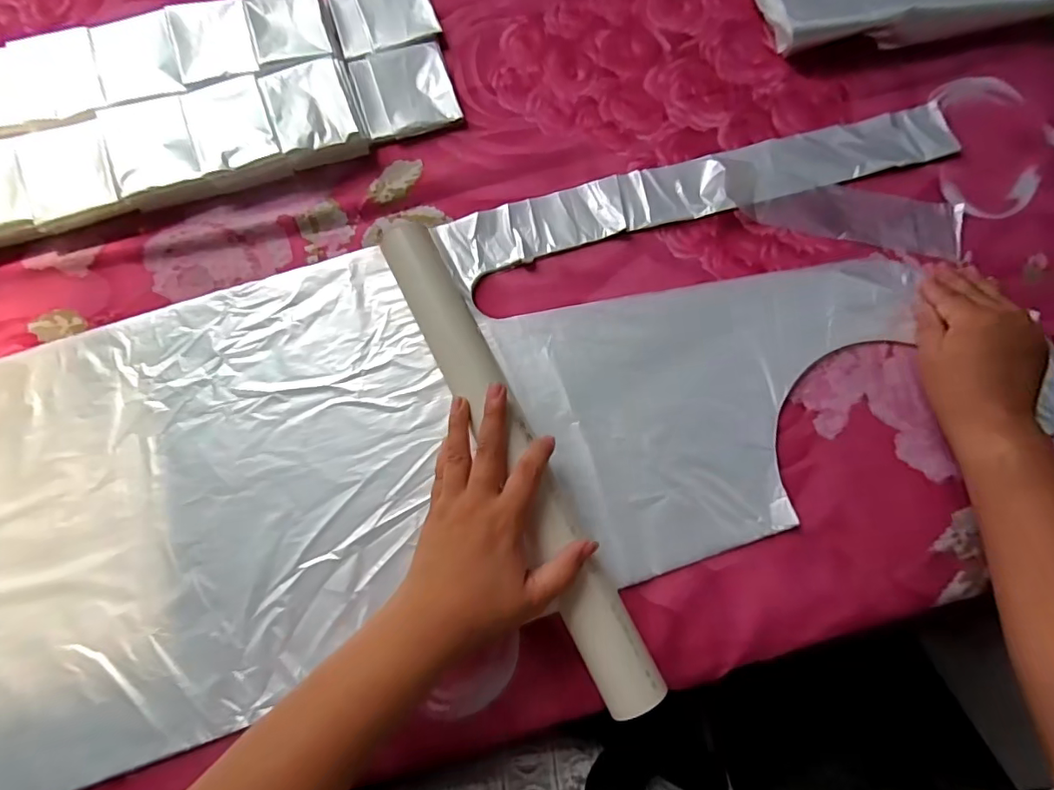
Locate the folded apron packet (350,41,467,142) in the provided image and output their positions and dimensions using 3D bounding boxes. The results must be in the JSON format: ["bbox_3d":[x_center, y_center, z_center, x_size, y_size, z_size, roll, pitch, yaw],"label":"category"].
[{"bbox_3d":[-0.105,-0.263,0.463,0.081,0.010,0.082,-17,77,-5],"label":"folded apron packet"}]

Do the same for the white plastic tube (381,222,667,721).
[{"bbox_3d":[-0.012,0.032,0.369,0.041,0.027,0.364,-26,77,-7],"label":"white plastic tube"}]

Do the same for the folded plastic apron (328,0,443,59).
[{"bbox_3d":[-0.131,-0.345,0.482,0.088,0.011,0.083,-19,78,-6],"label":"folded plastic apron"}]

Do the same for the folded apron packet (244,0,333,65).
[{"bbox_3d":[-0.207,-0.322,0.467,0.062,0.023,0.077,-13,77,-4],"label":"folded apron packet"}]

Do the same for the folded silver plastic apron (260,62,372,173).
[{"bbox_3d":[-0.177,-0.234,0.445,0.065,0.023,0.080,-20,78,-6],"label":"folded silver plastic apron"}]

